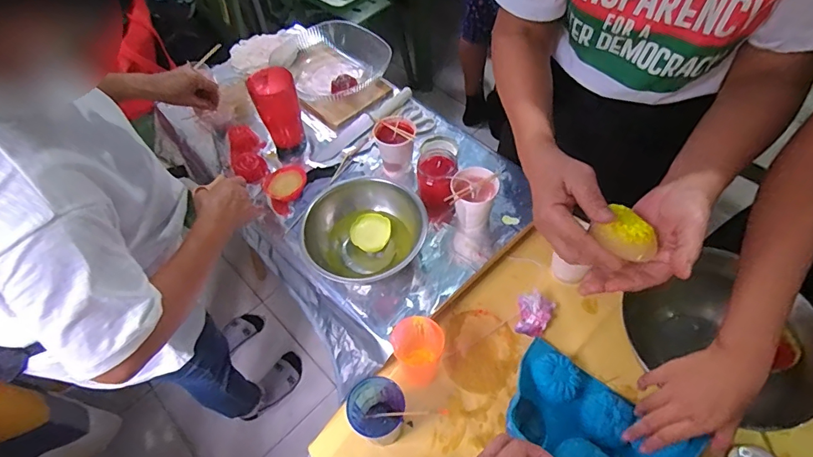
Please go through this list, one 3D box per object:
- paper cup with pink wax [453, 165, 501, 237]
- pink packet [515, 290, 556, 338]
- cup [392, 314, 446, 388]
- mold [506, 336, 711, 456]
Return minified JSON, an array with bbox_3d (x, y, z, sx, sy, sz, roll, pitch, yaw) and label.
[{"bbox_3d":[0.110,-0.043,0.729,0.067,0.098,0.072,-2,55,3],"label":"paper cup with pink wax"},{"bbox_3d":[0.194,0.133,0.683,0.050,0.031,0.065,21,59,18],"label":"pink packet"},{"bbox_3d":[0.014,0.176,0.648,0.066,0.103,0.070,-2,55,3],"label":"cup"},{"bbox_3d":[0.237,0.266,0.577,0.149,0.087,0.244,-40,61,-21],"label":"mold"}]

